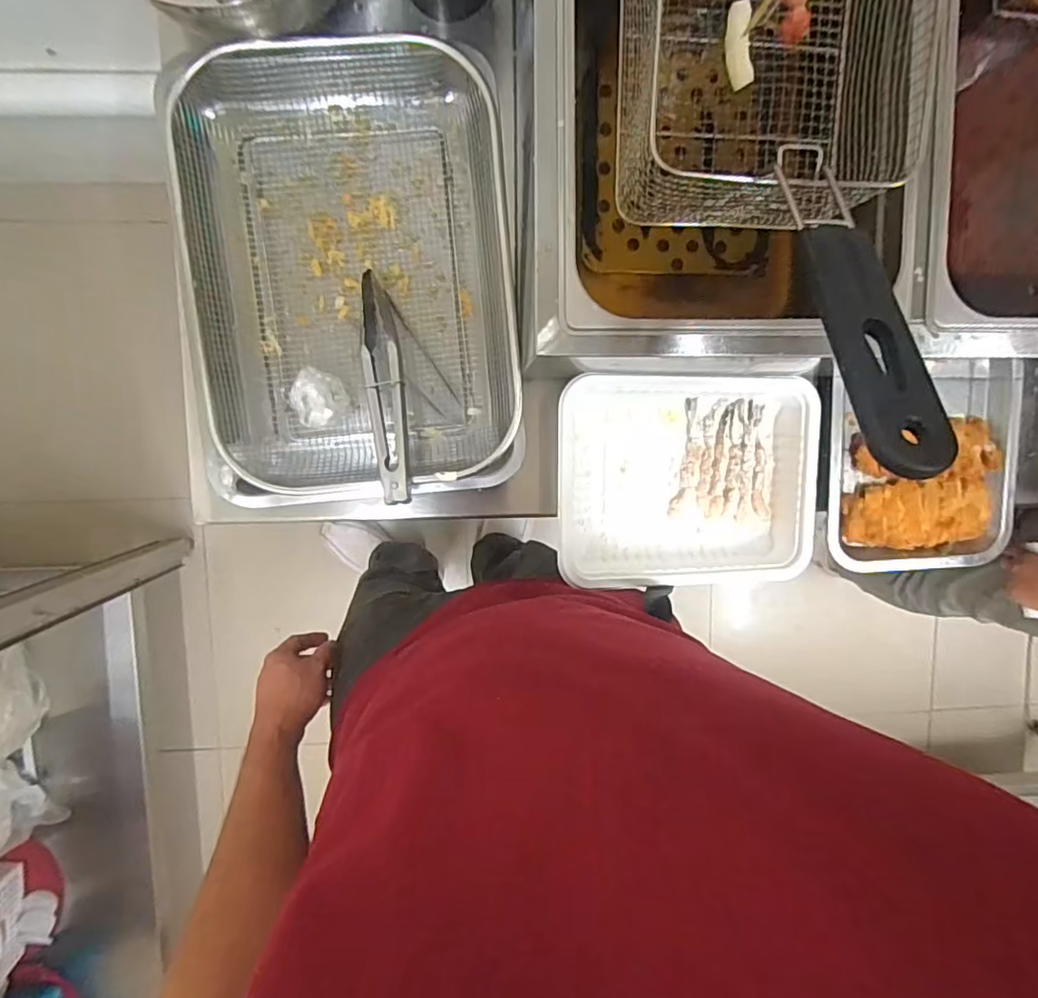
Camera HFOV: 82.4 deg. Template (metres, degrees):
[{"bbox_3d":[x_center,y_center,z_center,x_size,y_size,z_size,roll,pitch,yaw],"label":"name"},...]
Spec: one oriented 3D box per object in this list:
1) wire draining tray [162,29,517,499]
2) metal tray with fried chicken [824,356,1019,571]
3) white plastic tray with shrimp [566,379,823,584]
[{"bbox_3d":[-0.146,-0.206,0.537,0.260,0.074,0.374,-6,97,-4],"label":"wire draining tray"},{"bbox_3d":[0.418,-0.032,0.631,0.216,0.045,0.219,-1,97,-4],"label":"metal tray with fried chicken"},{"bbox_3d":[0.160,-0.018,0.576,0.249,0.066,0.193,-1,97,-4],"label":"white plastic tray with shrimp"}]

